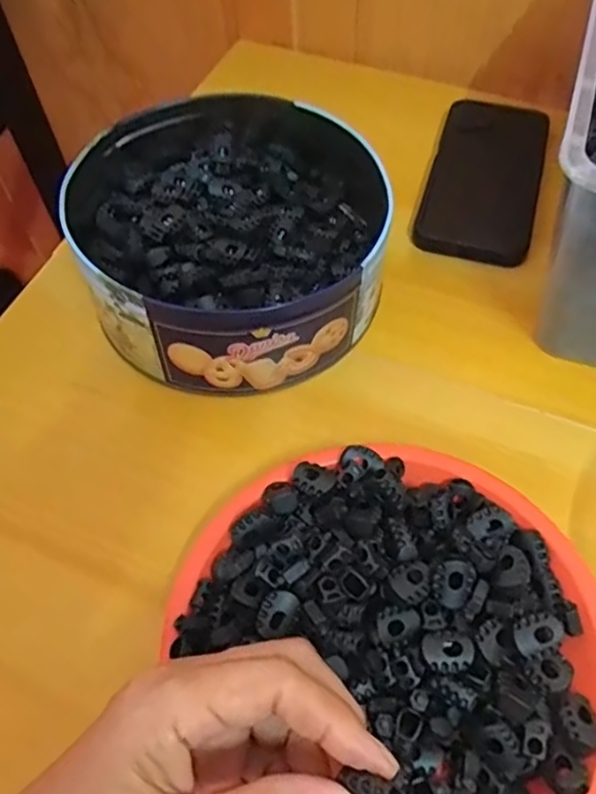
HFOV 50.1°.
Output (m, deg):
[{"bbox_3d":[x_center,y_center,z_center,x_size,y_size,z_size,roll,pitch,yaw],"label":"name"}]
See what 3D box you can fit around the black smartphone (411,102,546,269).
[{"bbox_3d":[0.141,-0.168,0.484,0.080,0.012,0.158,17,65,1],"label":"black smartphone"}]

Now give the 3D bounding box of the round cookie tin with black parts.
[{"bbox_3d":[-0.043,-0.112,0.412,0.189,0.072,0.218,-8,58,-3],"label":"round cookie tin with black parts"}]

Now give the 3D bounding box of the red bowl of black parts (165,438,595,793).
[{"bbox_3d":[0.048,0.111,0.288,0.173,0.051,0.192,-23,60,-12],"label":"red bowl of black parts"}]

